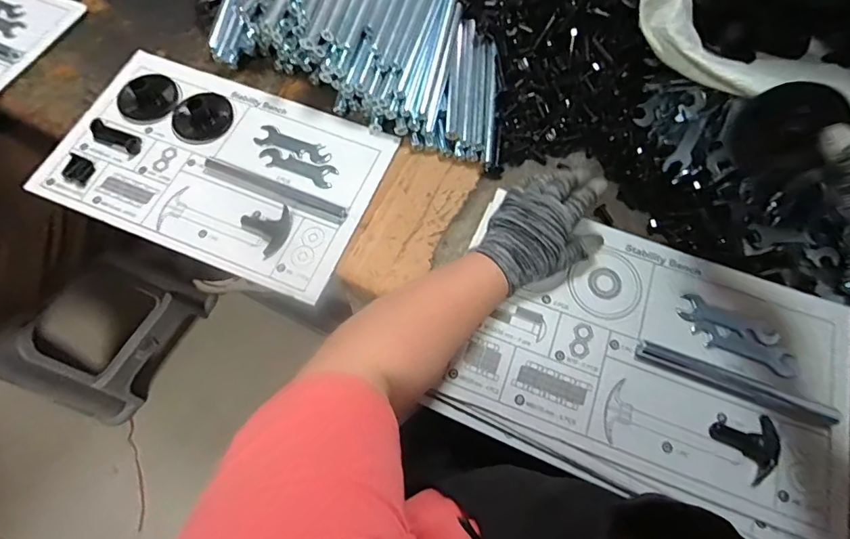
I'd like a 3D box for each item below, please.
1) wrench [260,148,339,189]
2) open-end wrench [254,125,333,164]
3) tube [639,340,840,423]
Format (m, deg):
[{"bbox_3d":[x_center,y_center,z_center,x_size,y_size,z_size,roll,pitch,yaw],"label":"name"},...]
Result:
[{"bbox_3d":[-0.147,-0.120,0.544,0.092,0.004,0.028,21,69,8],"label":"wrench"},{"bbox_3d":[-0.154,-0.146,0.552,0.094,0.004,0.029,21,69,8],"label":"open-end wrench"},{"bbox_3d":[0.285,0.103,0.432,0.177,0.009,0.021,19,69,7],"label":"tube"}]

